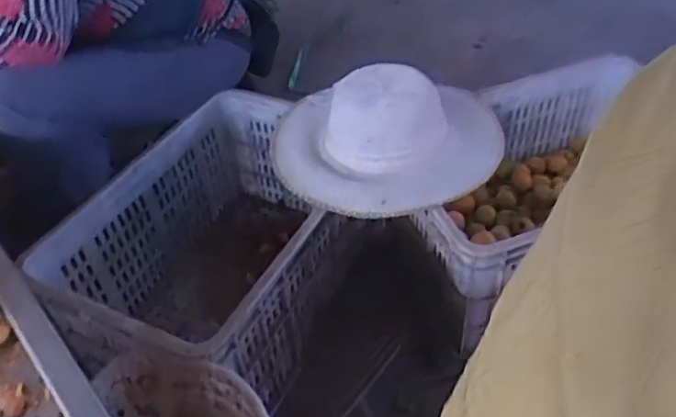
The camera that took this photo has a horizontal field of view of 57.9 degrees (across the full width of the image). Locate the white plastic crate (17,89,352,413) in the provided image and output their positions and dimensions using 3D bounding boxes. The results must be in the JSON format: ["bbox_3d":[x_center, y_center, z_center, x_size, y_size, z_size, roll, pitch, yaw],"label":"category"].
[{"bbox_3d":[-0.187,0.080,1.054,0.381,0.289,0.530,23,51,26],"label":"white plastic crate"}]

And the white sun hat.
[{"bbox_3d":[0.078,-0.143,1.006,0.379,0.118,0.342,2,44,8],"label":"white sun hat"}]

